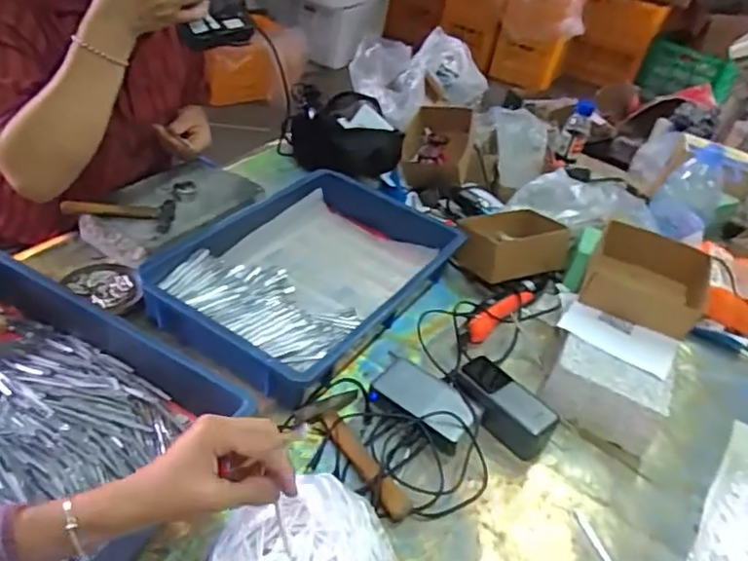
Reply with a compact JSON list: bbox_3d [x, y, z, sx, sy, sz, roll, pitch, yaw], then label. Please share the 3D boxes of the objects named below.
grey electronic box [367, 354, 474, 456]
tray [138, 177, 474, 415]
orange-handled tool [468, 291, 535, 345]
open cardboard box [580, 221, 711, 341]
[{"bbox_3d":[0.058,0.153,0.783,0.129,0.038,0.083,29,40,21],"label":"grey electronic box"},{"bbox_3d":[-0.088,-0.018,0.935,0.298,0.095,0.436,28,40,20],"label":"tray"},{"bbox_3d":[0.195,0.048,0.951,0.153,0.047,0.024,-28,49,-35],"label":"orange-handled tool"},{"bbox_3d":[0.391,0.002,0.903,0.163,0.099,0.100,26,39,17],"label":"open cardboard box"}]

